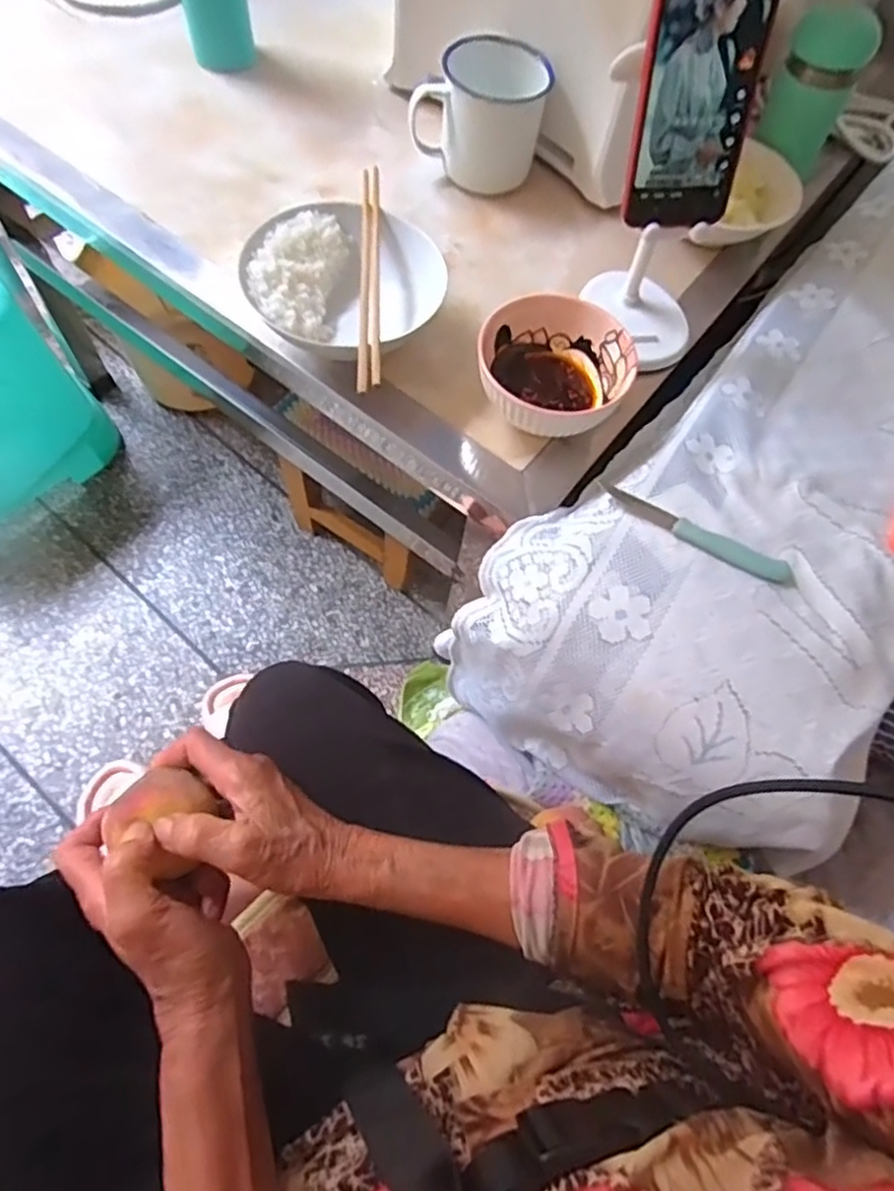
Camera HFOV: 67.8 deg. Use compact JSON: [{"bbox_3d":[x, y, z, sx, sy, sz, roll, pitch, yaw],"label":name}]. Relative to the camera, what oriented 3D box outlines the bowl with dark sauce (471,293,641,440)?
[{"bbox_3d":[0.081,-0.170,0.518,0.116,0.068,0.118,1,67,-3],"label":"bowl with dark sauce"}]

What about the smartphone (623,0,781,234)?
[{"bbox_3d":[0.164,-0.329,0.431,0.078,0.163,0.006,-6,46,-2],"label":"smartphone"}]

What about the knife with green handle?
[{"bbox_3d":[0.173,-0.041,0.462,0.142,0.009,0.019,26,67,6],"label":"knife with green handle"}]

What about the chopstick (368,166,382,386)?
[{"bbox_3d":[-0.055,-0.245,0.502,0.009,0.013,0.222,-1,67,-4],"label":"chopstick"}]

